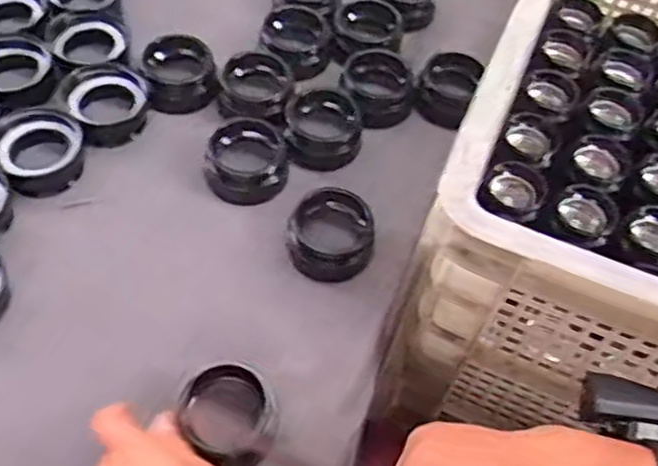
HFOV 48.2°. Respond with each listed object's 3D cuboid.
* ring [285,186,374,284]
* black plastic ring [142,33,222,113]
[{"bbox_3d":[0.000,0.001,0.556,0.064,0.038,0.062,3,56,-4],"label":"ring"},{"bbox_3d":[-0.130,-0.138,0.646,0.060,0.039,0.063,3,56,-4],"label":"black plastic ring"}]

